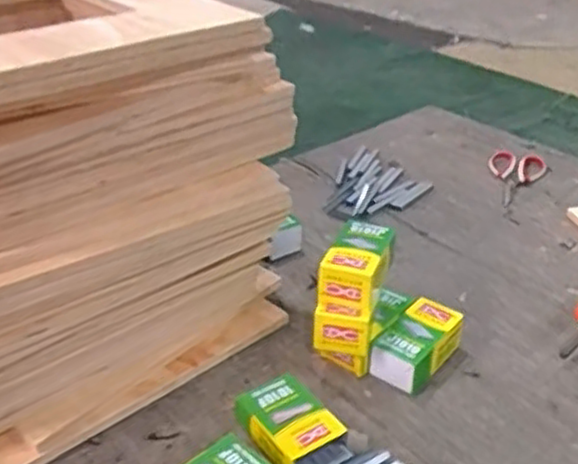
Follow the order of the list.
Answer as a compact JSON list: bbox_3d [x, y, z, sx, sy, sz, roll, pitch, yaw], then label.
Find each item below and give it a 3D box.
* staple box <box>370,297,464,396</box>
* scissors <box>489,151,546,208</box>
[{"bbox_3d":[0.162,0.140,0.924,0.067,0.056,0.132,22,37,32],"label":"staple box"},{"bbox_3d":[0.423,-0.101,1.374,0.100,0.020,0.204,11,32,17],"label":"scissors"}]

